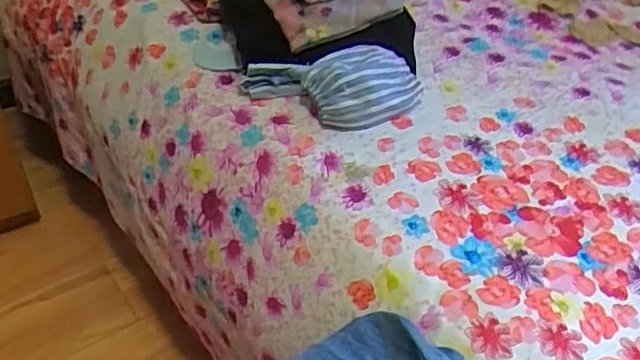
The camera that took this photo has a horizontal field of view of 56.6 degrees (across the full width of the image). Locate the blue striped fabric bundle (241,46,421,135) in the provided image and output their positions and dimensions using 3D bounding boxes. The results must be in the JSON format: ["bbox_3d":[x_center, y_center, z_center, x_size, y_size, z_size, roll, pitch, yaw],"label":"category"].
[{"bbox_3d":[0.017,-0.094,0.646,0.194,0.052,0.085,-7,47,-5],"label":"blue striped fabric bundle"}]

